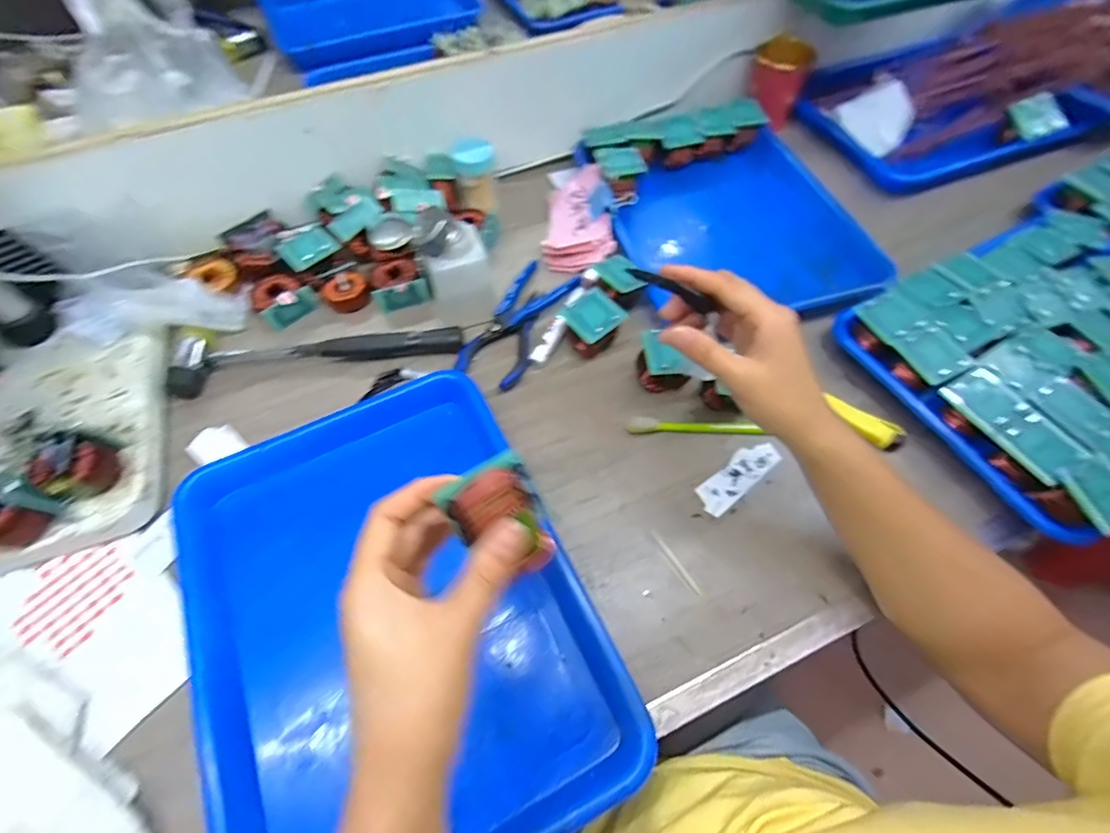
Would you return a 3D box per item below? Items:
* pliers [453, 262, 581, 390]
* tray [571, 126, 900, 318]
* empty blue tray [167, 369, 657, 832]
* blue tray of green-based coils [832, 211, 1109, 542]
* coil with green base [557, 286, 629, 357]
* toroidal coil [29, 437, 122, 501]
[{"bbox_3d":[-0.033,-0.097,0.483,0.063,0.014,0.151,23,63,14],"label":"pliers"},{"bbox_3d":[0.184,-0.210,0.549,0.246,0.064,0.275,-12,61,-6],"label":"tray"},{"bbox_3d":[-0.115,0.134,0.347,0.250,0.033,0.334,-25,63,-13],"label":"empty blue tray"},{"bbox_3d":[0.450,-0.064,0.429,0.328,0.037,0.239,-25,63,-13],"label":"blue tray of green-based coils"},{"bbox_3d":[0.033,-0.082,0.460,0.050,0.044,0.046,-34,65,-17],"label":"coil with green base"},{"bbox_3d":[-0.359,0.038,0.373,0.041,0.041,0.048,20,62,12],"label":"toroidal coil"}]

